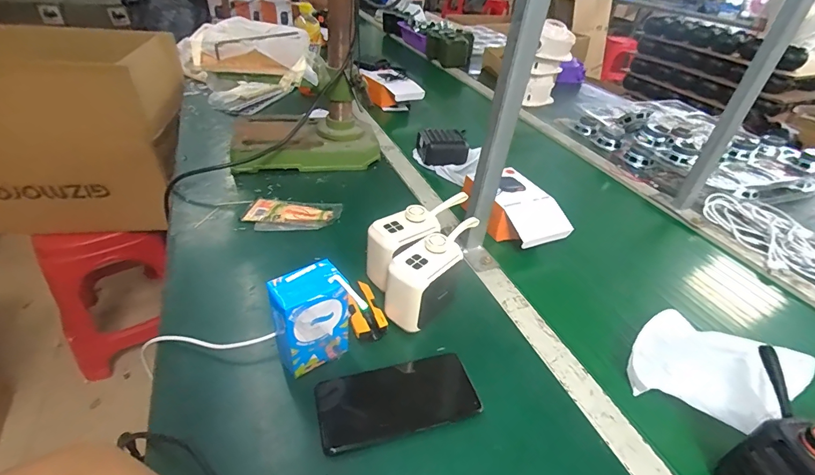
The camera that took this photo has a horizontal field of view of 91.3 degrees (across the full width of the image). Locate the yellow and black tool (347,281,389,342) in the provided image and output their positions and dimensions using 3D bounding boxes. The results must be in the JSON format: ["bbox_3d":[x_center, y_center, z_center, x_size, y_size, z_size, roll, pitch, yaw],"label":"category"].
[{"bbox_3d":[-0.052,0.088,0.473,0.038,0.017,0.078,-11,40,-22],"label":"yellow and black tool"}]

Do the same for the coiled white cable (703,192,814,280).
[{"bbox_3d":[0.641,0.003,0.668,0.182,0.030,0.238,-3,38,-12],"label":"coiled white cable"}]

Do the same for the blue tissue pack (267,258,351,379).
[{"bbox_3d":[-0.100,0.081,0.400,0.074,0.103,0.048,-19,44,-30],"label":"blue tissue pack"}]

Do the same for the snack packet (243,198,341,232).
[{"bbox_3d":[-0.182,-0.036,0.638,0.147,0.018,0.077,-1,37,-10],"label":"snack packet"}]

